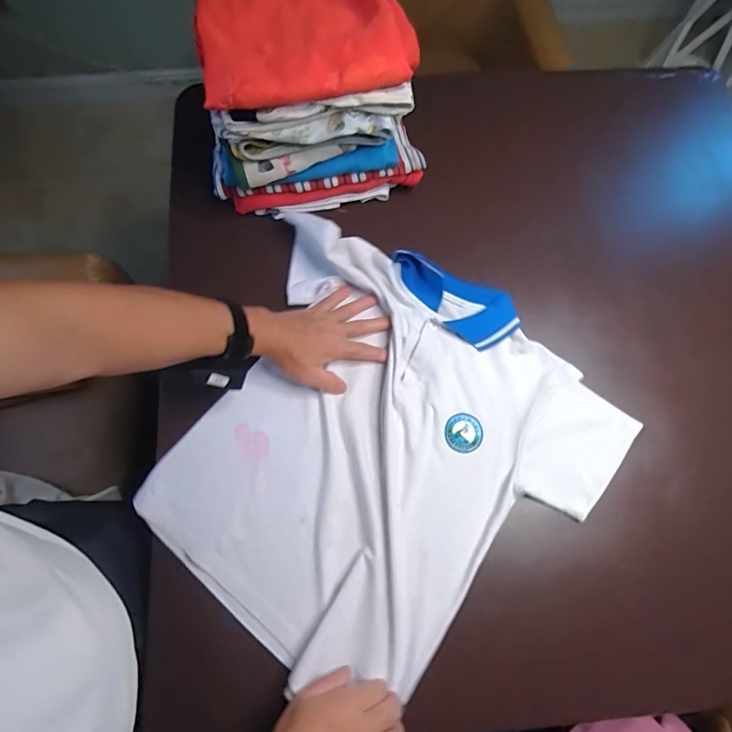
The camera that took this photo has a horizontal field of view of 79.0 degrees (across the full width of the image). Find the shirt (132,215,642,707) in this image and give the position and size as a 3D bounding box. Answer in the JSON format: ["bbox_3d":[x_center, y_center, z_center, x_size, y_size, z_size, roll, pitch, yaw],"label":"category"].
[{"bbox_3d":[0.005,0.093,0.584,0.511,0.043,0.520,41,75,10],"label":"shirt"}]

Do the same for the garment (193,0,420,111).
[{"bbox_3d":[-0.076,-0.411,0.536,0.254,0.046,0.185,-15,75,-5],"label":"garment"}]

